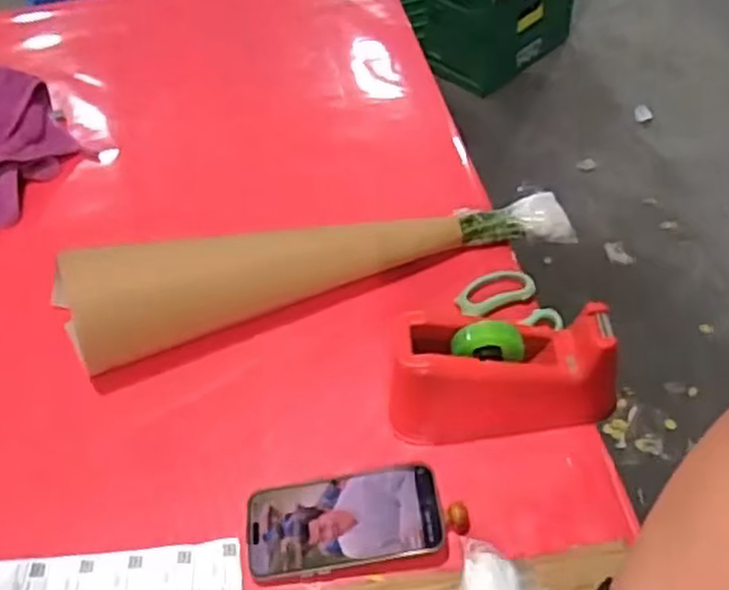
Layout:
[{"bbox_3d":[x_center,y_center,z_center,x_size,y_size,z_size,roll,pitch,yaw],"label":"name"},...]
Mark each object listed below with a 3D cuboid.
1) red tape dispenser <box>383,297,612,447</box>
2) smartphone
[{"bbox_3d":[0.121,0.072,0.683,0.193,0.100,0.079,-4,49,1],"label":"red tape dispenser"},{"bbox_3d":[-0.017,0.186,0.650,0.162,0.017,0.081,-9,50,-3],"label":"smartphone"}]

